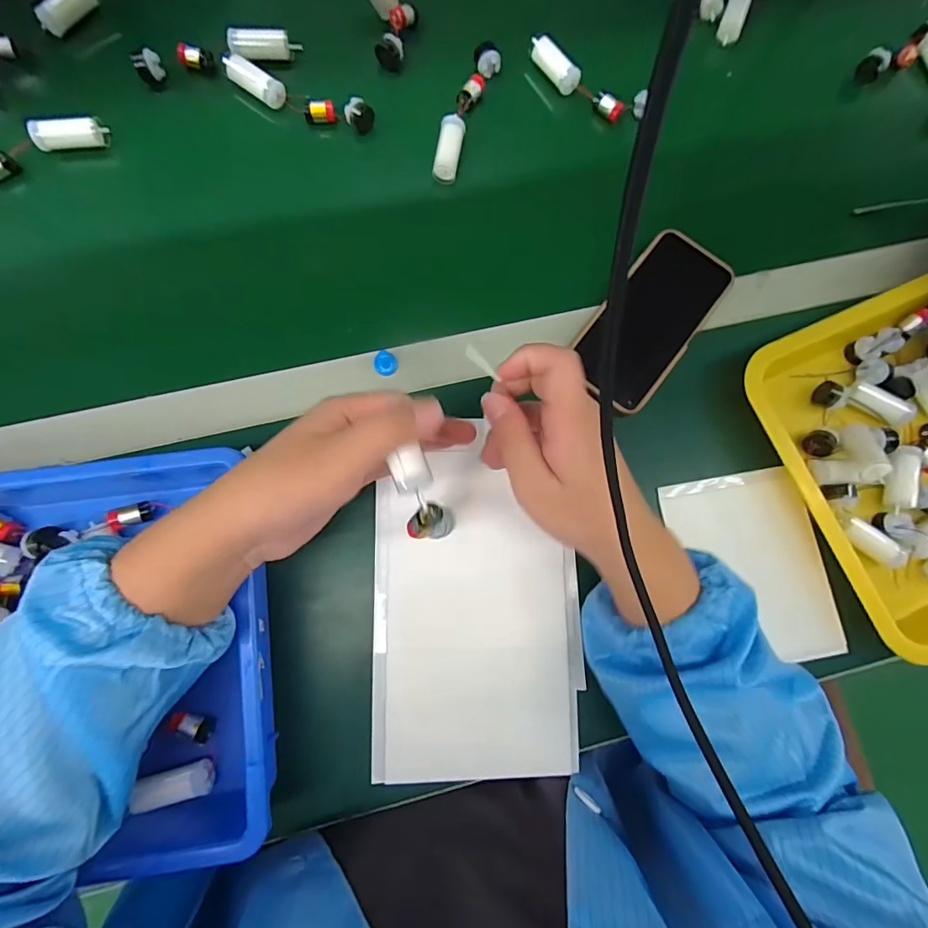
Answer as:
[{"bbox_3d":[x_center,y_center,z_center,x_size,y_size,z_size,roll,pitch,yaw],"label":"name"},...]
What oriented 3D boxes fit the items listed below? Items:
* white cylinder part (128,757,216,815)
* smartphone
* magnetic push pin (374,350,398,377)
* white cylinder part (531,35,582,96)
[{"bbox_3d":[-0.187,0.209,0.309,0.044,0.014,0.018,-3,81,-29],"label":"white cylinder part"},{"bbox_3d":[0.157,-0.122,0.400,0.076,0.011,0.158,38,81,2],"label":"smartphone"},{"bbox_3d":[-0.063,-0.081,0.385,0.019,0.020,0.015,-20,84,-6],"label":"magnetic push pin"},{"bbox_3d":[0.084,-0.369,0.437,0.019,0.017,0.056,-39,86,-8],"label":"white cylinder part"}]

